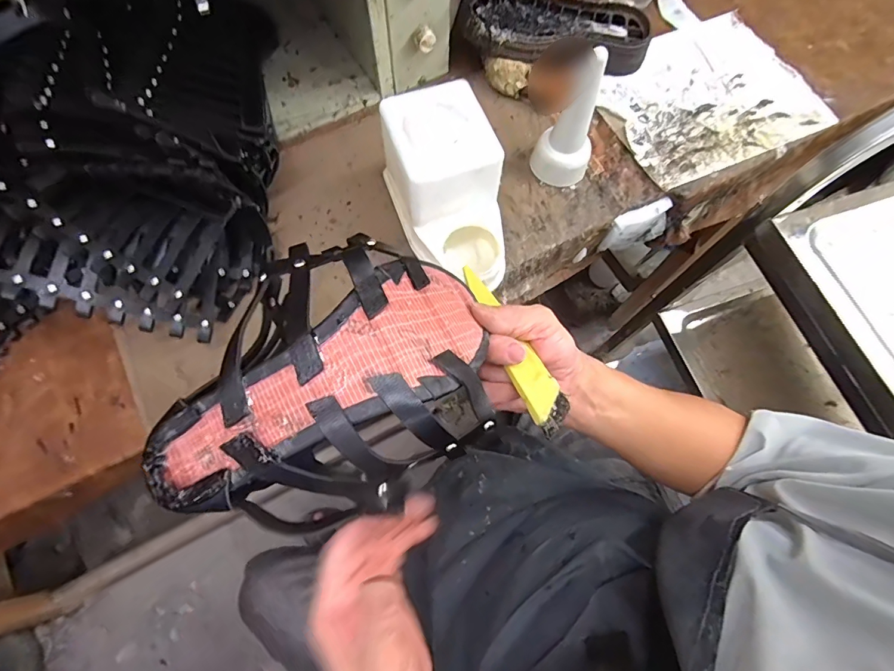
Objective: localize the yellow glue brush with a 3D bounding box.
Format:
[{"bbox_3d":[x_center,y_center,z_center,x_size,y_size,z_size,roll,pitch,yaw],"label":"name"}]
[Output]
[{"bbox_3d":[0.047,0.005,0.306,0.029,0.005,0.133,-6,59,-35],"label":"yellow glue brush"}]

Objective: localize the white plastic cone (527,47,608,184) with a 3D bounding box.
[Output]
[{"bbox_3d":[0.144,-0.242,0.496,0.070,0.144,0.061,20,71,6],"label":"white plastic cone"}]

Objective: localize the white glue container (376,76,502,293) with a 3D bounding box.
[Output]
[{"bbox_3d":[0.004,-0.153,0.476,0.103,0.119,0.201,-21,72,-9],"label":"white glue container"}]

